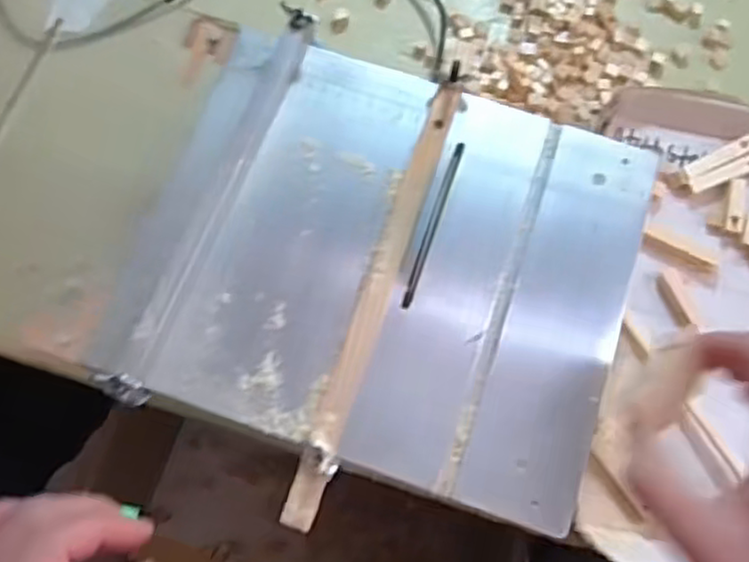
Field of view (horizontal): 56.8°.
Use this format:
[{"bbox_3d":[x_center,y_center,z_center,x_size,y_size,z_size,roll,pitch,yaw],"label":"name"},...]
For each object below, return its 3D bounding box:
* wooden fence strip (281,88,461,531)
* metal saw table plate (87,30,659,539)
[{"bbox_3d":[0.002,0.004,0.376,0.019,0.011,0.256,17,74,6],"label":"wooden fence strip"},{"bbox_3d":[0.007,-0.015,0.384,0.258,0.014,0.221,19,71,5],"label":"metal saw table plate"}]

